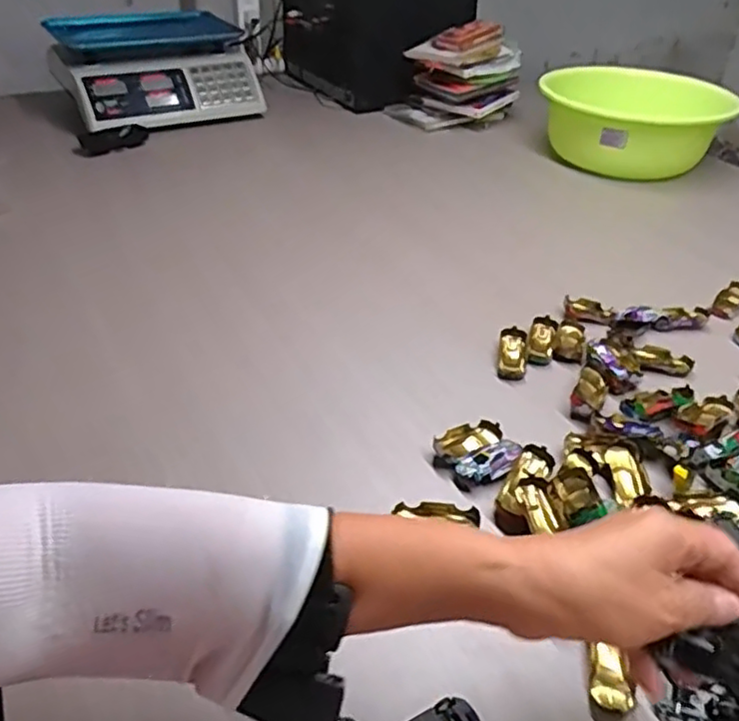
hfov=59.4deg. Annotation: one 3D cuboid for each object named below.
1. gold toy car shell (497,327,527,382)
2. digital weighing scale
[{"bbox_3d":[0.146,-0.007,0.661,0.030,0.021,0.069,11,38,9],"label":"gold toy car shell"},{"bbox_3d":[-0.429,-0.597,1.307,0.350,0.145,0.348,-17,42,-25],"label":"digital weighing scale"}]

